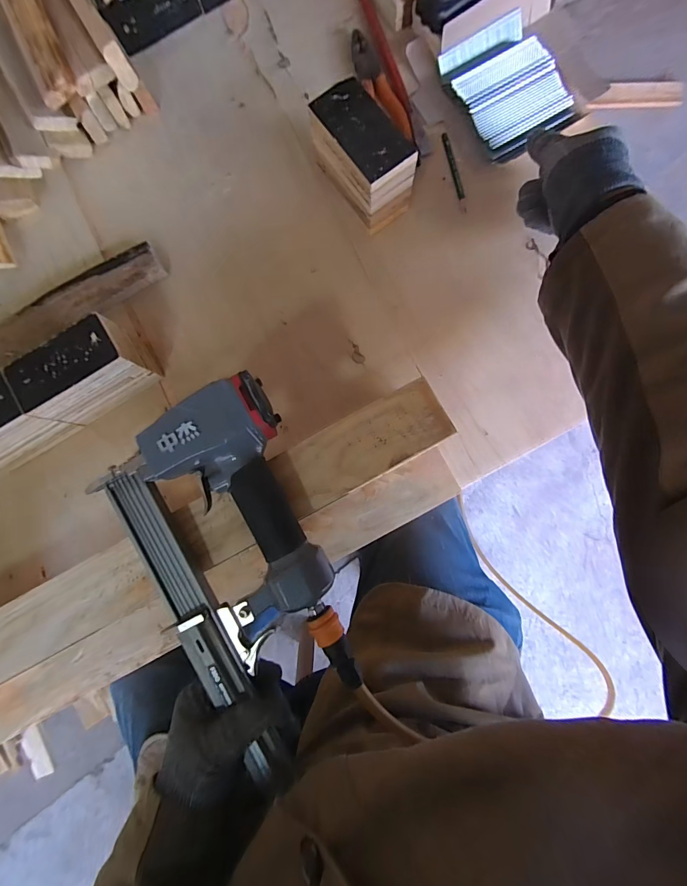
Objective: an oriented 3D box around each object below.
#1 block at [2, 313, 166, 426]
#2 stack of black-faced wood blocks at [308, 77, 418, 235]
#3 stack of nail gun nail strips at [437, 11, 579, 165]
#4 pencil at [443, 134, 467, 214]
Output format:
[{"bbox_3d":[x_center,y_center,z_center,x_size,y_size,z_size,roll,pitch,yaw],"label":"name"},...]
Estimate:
[{"bbox_3d":[-0.294,-0.082,0.438,0.122,0.086,0.065,-29,84,1],"label":"block"},{"bbox_3d":[0.021,-0.327,0.437,0.063,0.084,0.120,-37,84,0],"label":"stack of black-faced wood blocks"},{"bbox_3d":[0.202,-0.435,0.459,0.113,0.021,0.150,-29,84,1],"label":"stack of nail gun nail strips"},{"bbox_3d":[0.141,-0.342,0.473,0.009,0.004,0.103,-14,85,3],"label":"pencil"}]

